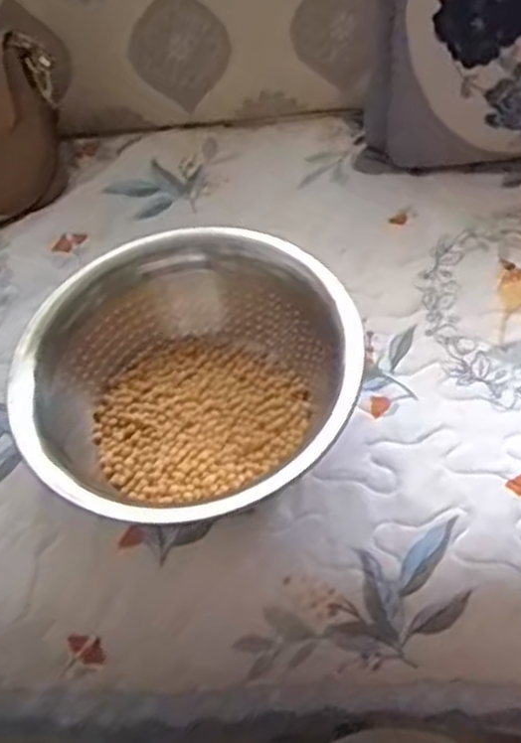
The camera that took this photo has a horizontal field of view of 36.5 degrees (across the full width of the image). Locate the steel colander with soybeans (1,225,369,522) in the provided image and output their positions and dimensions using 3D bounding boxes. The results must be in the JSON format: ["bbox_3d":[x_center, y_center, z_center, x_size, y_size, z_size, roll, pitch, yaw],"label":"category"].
[{"bbox_3d":[-0.057,0.009,0.600,0.249,0.122,0.219,32,58,31],"label":"steel colander with soybeans"}]

